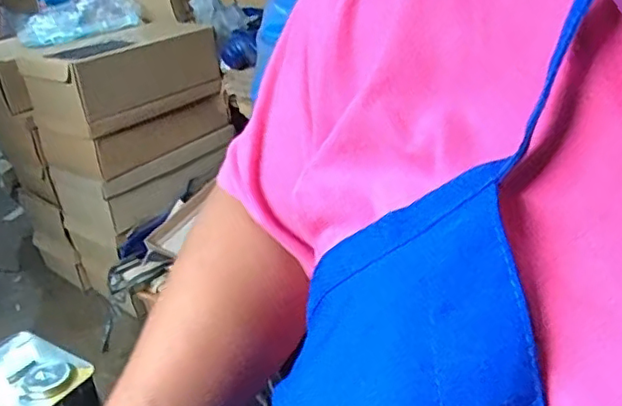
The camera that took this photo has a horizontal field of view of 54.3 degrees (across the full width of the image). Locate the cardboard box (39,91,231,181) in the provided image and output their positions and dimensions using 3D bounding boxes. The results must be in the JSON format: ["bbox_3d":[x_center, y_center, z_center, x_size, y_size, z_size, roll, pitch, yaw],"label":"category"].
[{"bbox_3d":[-0.324,-0.143,1.153,0.141,0.070,0.324,17,34,32],"label":"cardboard box"}]

